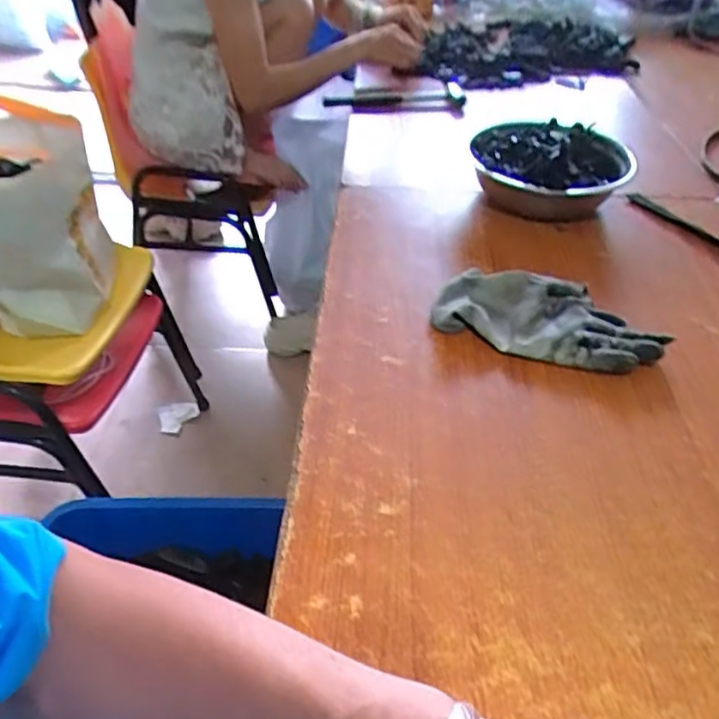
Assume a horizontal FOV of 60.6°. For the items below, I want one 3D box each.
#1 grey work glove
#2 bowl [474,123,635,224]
[{"bbox_3d":[0.175,-0.040,0.583,0.199,0.031,0.101,9,41,10],"label":"grey work glove"},{"bbox_3d":[0.241,-0.241,0.775,0.177,0.084,0.184,0,41,0],"label":"bowl"}]

